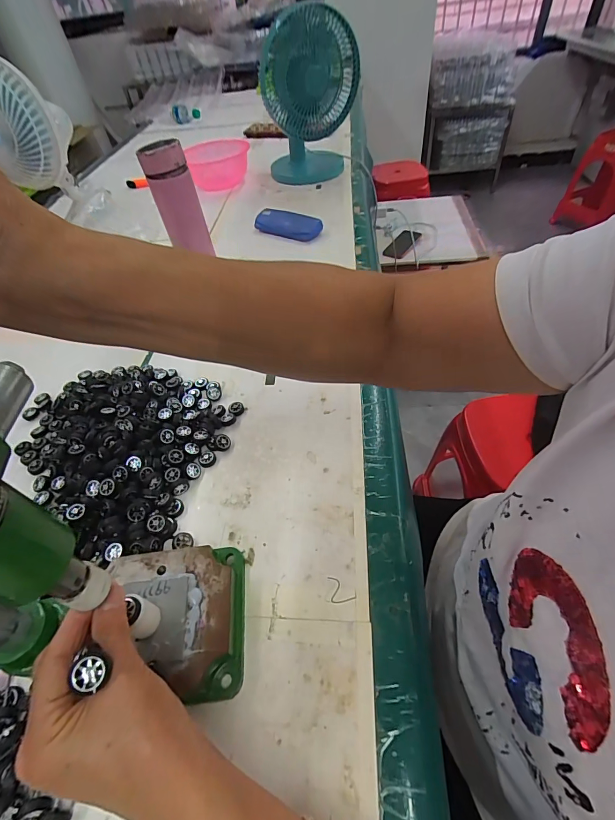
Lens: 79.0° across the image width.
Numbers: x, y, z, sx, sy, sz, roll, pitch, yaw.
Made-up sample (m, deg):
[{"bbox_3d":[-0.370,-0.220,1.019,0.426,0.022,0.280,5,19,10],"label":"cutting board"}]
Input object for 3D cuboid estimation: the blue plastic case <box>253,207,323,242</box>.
[{"bbox_3d":[-0.042,-0.388,0.780,0.141,0.033,0.054,17,53,20],"label":"blue plastic case"}]

